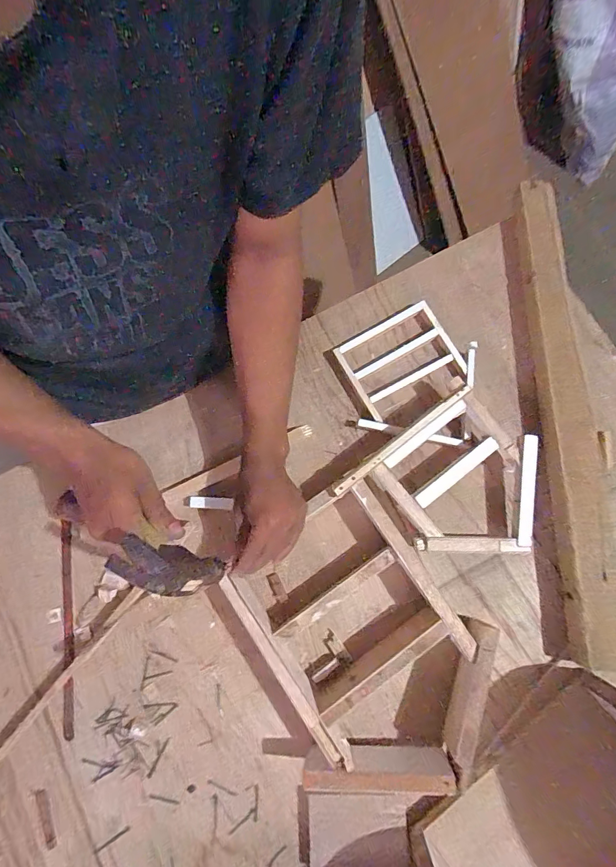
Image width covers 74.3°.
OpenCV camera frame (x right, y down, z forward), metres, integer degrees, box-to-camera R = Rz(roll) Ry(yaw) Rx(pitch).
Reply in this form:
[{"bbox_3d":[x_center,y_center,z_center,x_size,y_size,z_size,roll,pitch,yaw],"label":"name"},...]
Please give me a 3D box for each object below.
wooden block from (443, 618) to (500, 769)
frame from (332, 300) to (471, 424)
[{"bbox_3d":[0.190,0.296,0.473,0.030,0.046,0.144,15,79,6],"label":"wooden block"},{"bbox_3d":[0.133,-0.107,0.602,0.156,0.030,0.136,-25,78,-2],"label":"frame"}]

